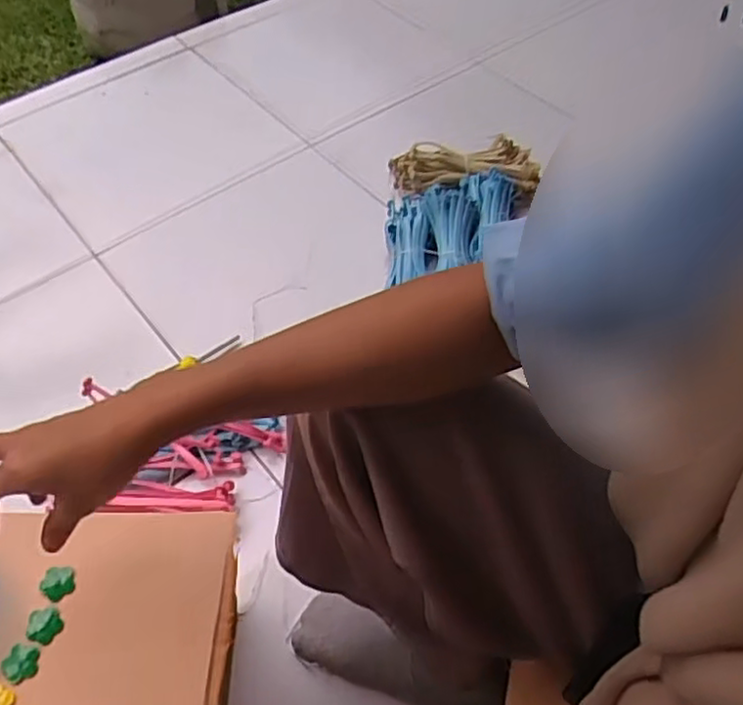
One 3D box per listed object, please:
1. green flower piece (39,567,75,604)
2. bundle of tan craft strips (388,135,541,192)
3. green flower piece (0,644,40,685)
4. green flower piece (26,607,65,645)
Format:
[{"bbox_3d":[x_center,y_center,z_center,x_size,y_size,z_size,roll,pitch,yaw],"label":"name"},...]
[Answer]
[{"bbox_3d":[-0.219,0.162,0.478,0.022,0.004,0.022,-30,79,-26],"label":"green flower piece"},{"bbox_3d":[0.143,-0.286,1.062,0.229,0.067,0.073,6,54,4],"label":"bundle of tan craft strips"},{"bbox_3d":[-0.230,0.205,0.449,0.021,0.006,0.023,0,53,0],"label":"green flower piece"},{"bbox_3d":[-0.221,0.186,0.463,0.022,0.004,0.023,6,62,-12],"label":"green flower piece"}]

